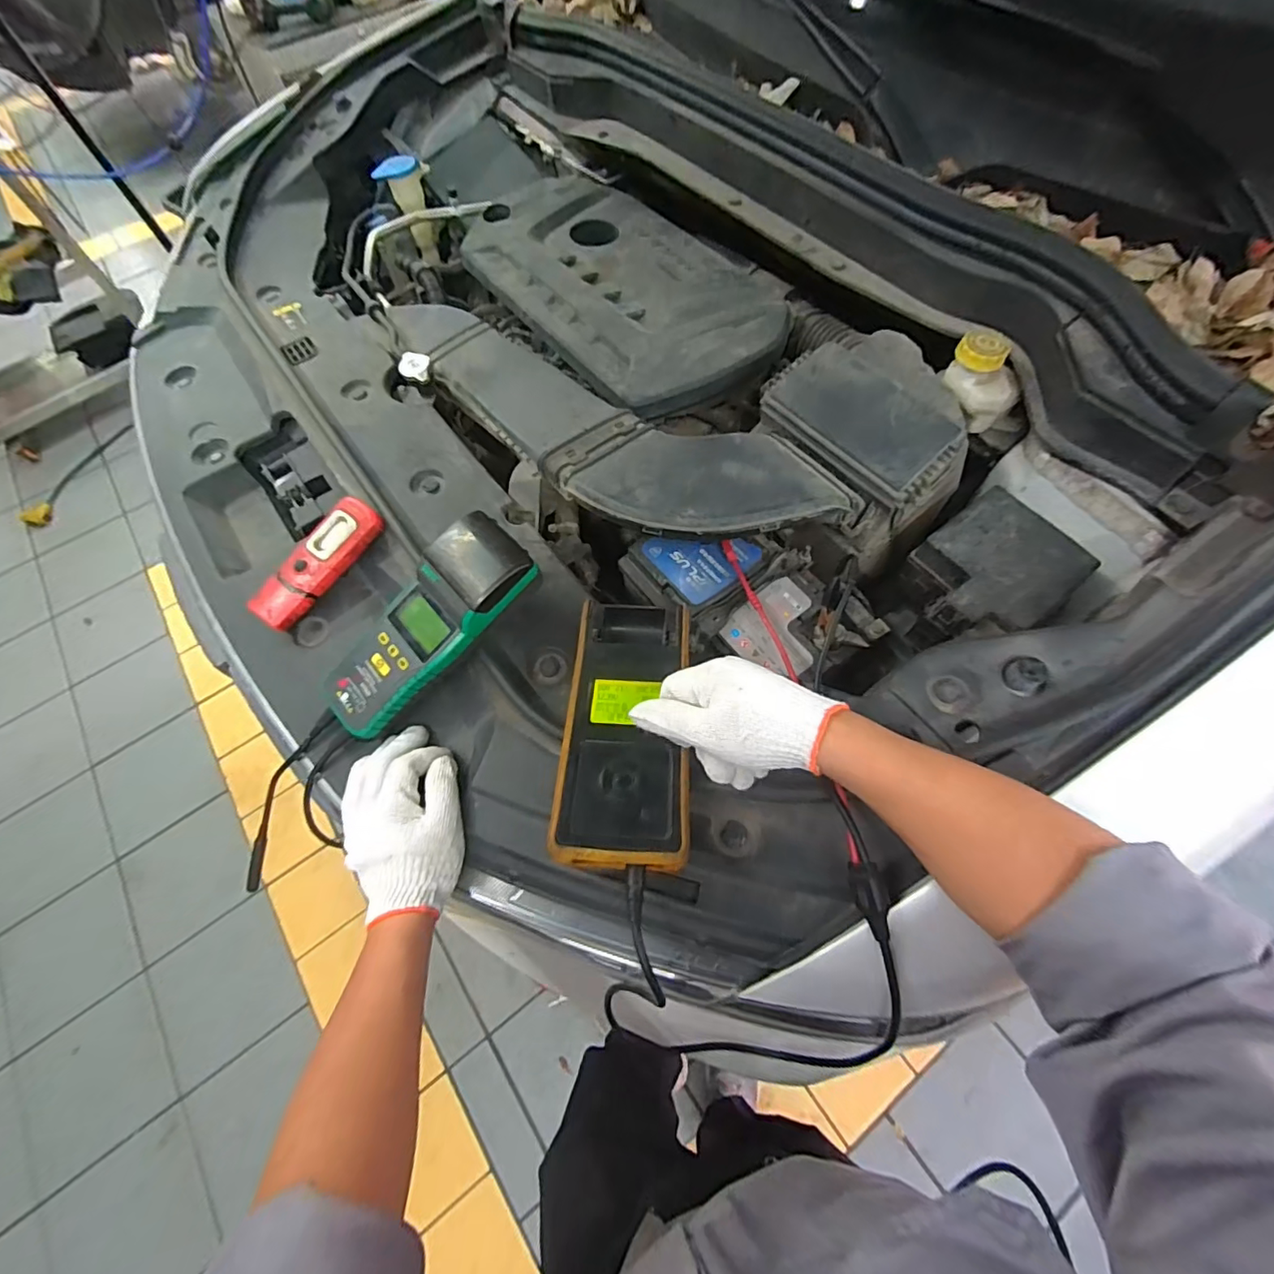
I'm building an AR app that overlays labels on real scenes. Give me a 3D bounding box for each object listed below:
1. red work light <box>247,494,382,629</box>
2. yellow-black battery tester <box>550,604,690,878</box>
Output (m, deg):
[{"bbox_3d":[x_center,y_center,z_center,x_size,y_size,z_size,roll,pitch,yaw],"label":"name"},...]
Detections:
[{"bbox_3d":[-0.346,-0.081,0.583,0.057,0.039,0.160,36,72,18],"label":"red work light"},{"bbox_3d":[-0.007,0.064,0.463,0.099,0.043,0.260,0,48,3],"label":"yellow-black battery tester"}]

